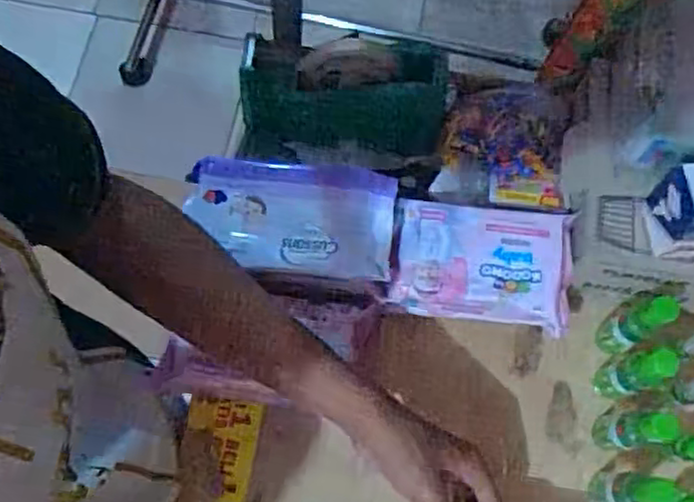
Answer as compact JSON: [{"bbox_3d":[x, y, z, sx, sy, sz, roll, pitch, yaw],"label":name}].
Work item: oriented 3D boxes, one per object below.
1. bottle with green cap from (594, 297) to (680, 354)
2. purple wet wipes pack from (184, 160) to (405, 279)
[{"bbox_3d":[0.245,0.064,0.605,0.026,0.116,0.031,-30,73,-11],"label":"bottle with green cap"},{"bbox_3d":[-0.051,-0.025,0.603,0.180,0.044,0.096,4,70,0],"label":"purple wet wipes pack"}]

